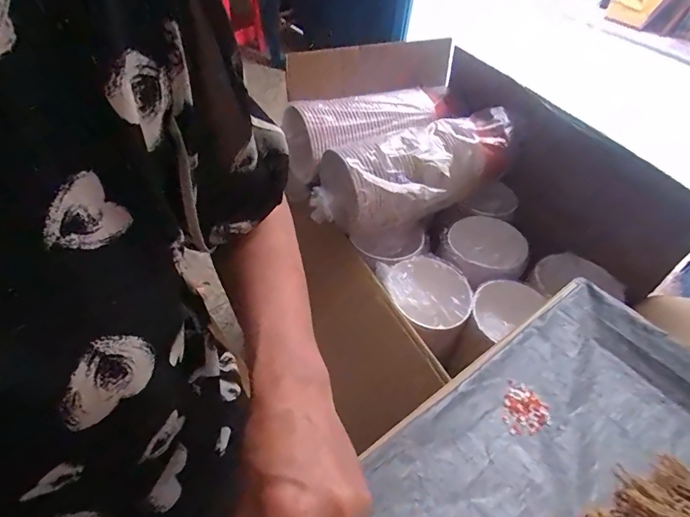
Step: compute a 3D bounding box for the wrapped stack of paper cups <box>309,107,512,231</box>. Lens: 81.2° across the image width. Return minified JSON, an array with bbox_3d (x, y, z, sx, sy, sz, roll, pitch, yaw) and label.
[{"bbox_3d":[0.153,-0.168,0.826,0.409,0.146,0.195,-9,49,-14],"label":"wrapped stack of paper cups"}]

